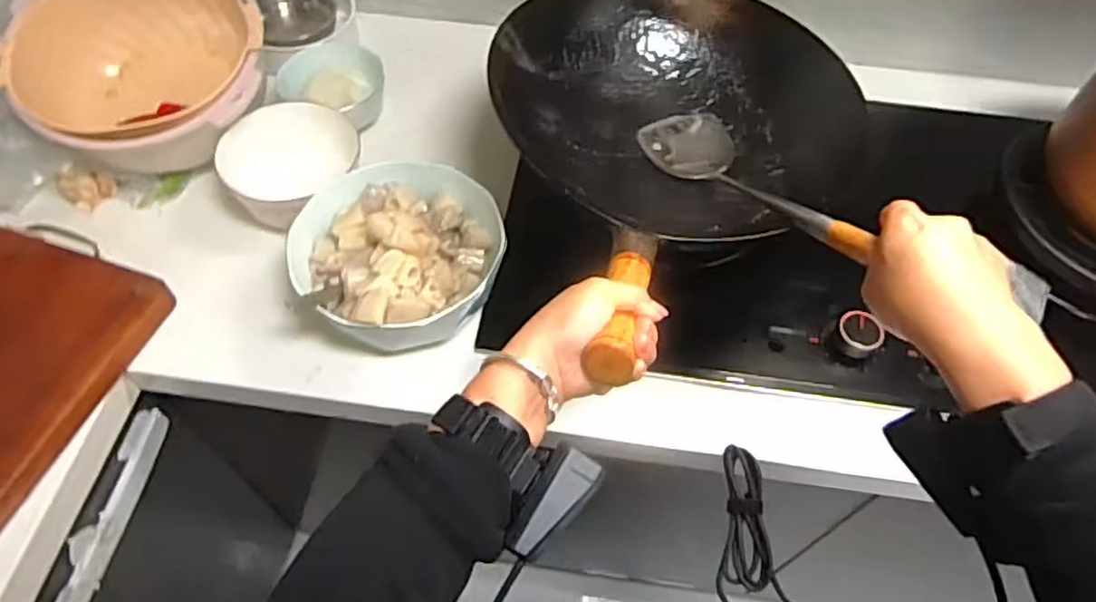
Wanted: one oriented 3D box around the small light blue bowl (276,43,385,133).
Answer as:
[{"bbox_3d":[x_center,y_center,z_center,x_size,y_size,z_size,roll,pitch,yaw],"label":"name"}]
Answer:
[{"bbox_3d":[-0.270,-0.268,0.864,0.115,0.059,0.106,1,57,-1],"label":"small light blue bowl"}]

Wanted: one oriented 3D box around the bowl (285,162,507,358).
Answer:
[{"bbox_3d":[-0.147,-0.047,0.700,0.194,0.103,0.179,1,57,-1],"label":"bowl"}]

